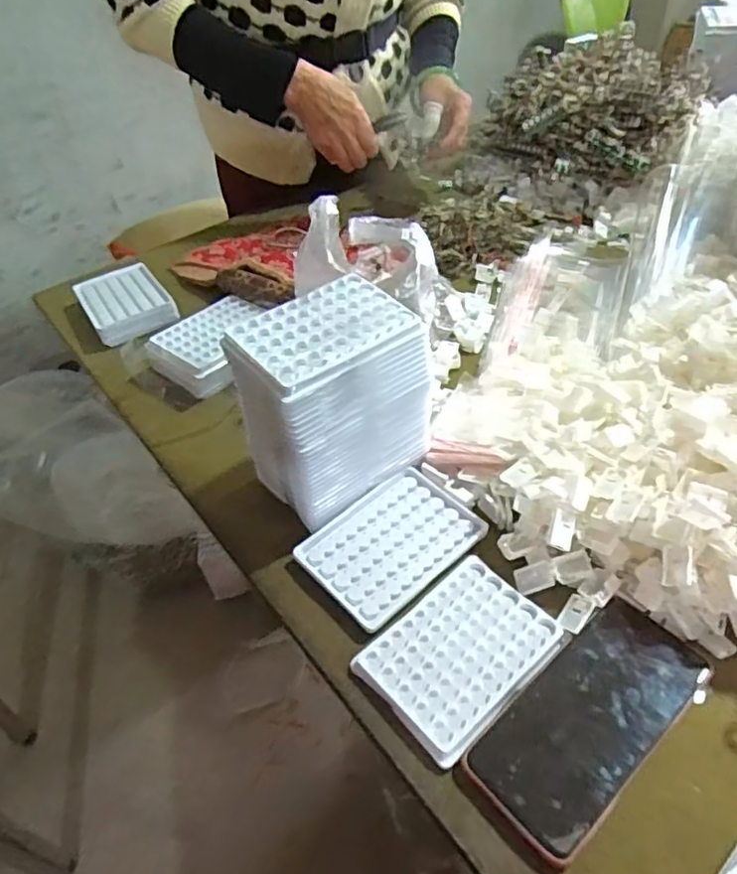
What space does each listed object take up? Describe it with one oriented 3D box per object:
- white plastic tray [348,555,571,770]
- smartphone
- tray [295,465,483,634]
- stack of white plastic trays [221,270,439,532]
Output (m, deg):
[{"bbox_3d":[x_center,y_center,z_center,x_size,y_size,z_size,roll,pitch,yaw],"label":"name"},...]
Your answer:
[{"bbox_3d":[0.064,0.148,0.425,0.126,0.005,0.095,-35,52,-25],"label":"white plastic tray"},{"bbox_3d":[0.142,0.173,0.386,0.171,0.007,0.076,-34,51,-25],"label":"smartphone"},{"bbox_3d":[0.018,0.084,0.491,0.130,0.012,0.095,-34,51,-25],"label":"tray"},{"bbox_3d":[-0.030,-0.023,0.499,0.144,0.161,0.090,-31,50,-22],"label":"stack of white plastic trays"}]

